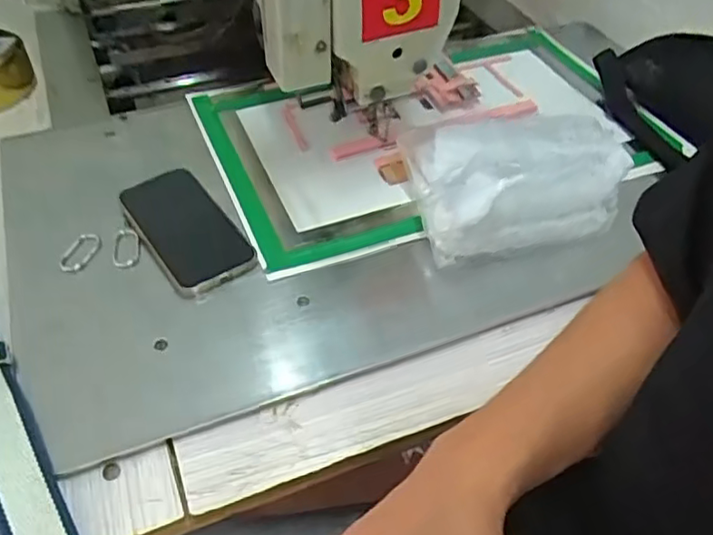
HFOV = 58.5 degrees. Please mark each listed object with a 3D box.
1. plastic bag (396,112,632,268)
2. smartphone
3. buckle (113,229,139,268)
[{"bbox_3d":[0.142,-0.084,0.571,0.187,0.058,0.130,-11,48,-10],"label":"plastic bag"},{"bbox_3d":[-0.148,-0.035,0.547,0.072,0.013,0.135,-34,66,-16],"label":"smartphone"},{"bbox_3d":[-0.193,-0.016,0.535,0.020,0.007,0.043,-8,47,-7],"label":"buckle"}]

